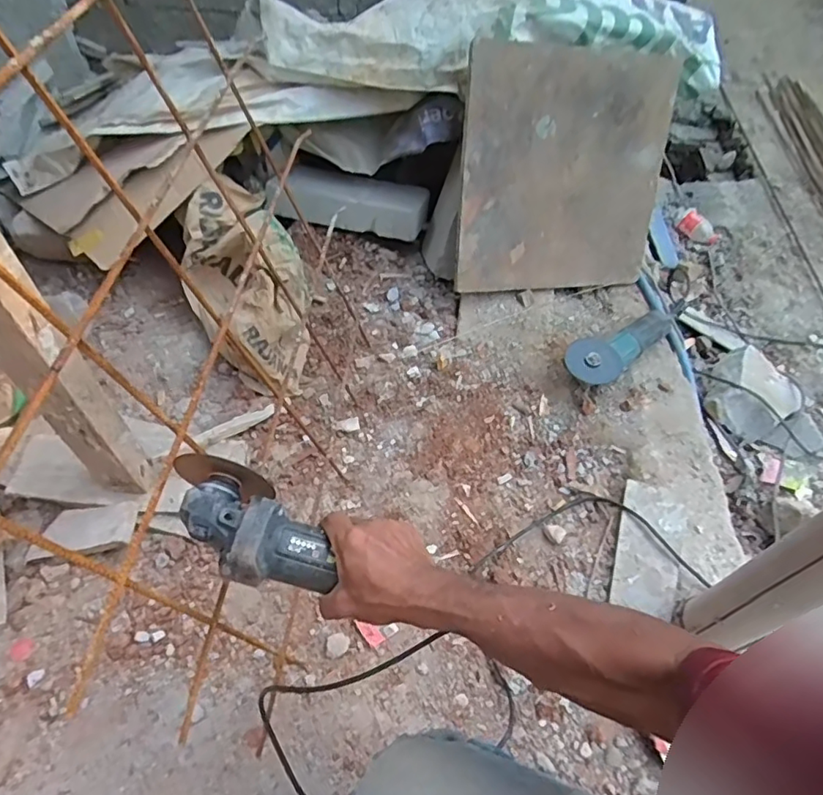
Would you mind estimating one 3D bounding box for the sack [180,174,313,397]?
[{"bbox_3d":[-0.328,-0.233,1.070,0.215,0.138,0.470,-20,70,-15],"label":"sack"}]

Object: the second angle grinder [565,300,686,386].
[{"bbox_3d":[0.418,-0.108,1.093,0.284,0.078,0.103,-34,61,-23],"label":"second angle grinder"}]

